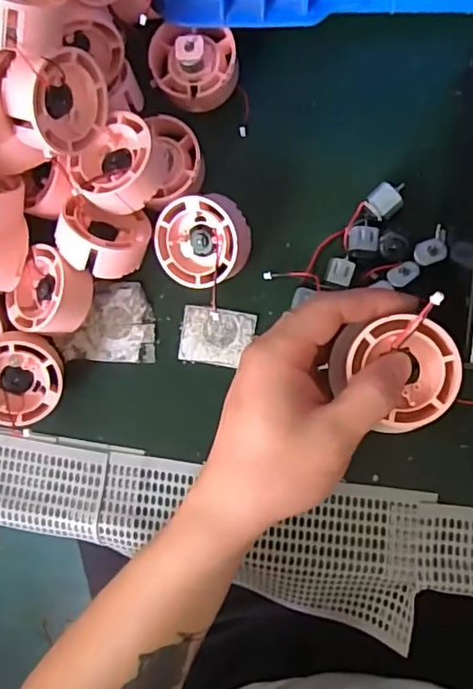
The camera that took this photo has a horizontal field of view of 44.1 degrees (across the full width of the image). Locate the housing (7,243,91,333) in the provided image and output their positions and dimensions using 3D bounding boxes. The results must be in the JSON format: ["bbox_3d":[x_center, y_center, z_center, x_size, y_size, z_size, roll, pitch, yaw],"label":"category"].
[{"bbox_3d":[-0.115,-0.030,0.367,0.051,0.031,0.051,-14,69,39],"label":"housing"}]

